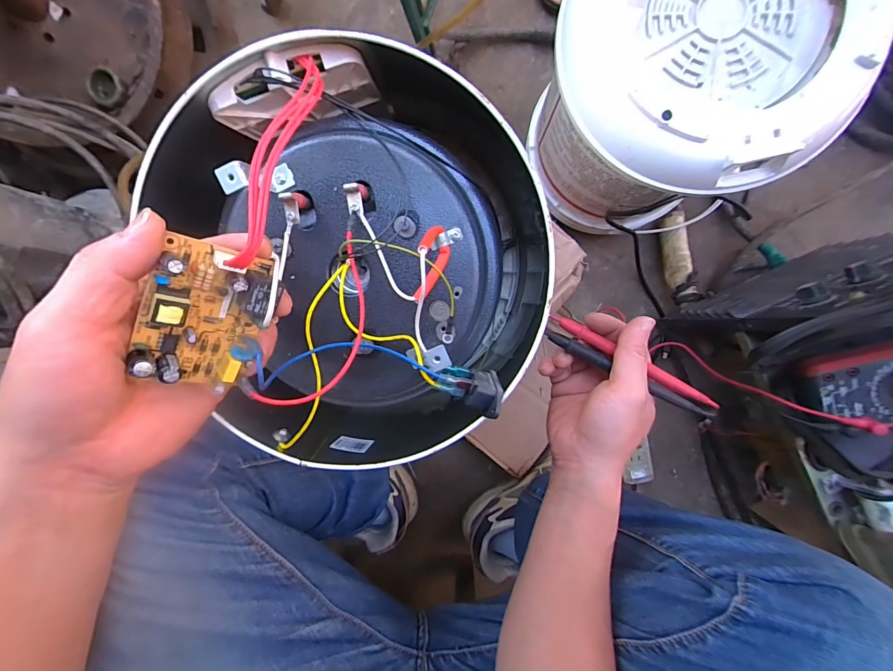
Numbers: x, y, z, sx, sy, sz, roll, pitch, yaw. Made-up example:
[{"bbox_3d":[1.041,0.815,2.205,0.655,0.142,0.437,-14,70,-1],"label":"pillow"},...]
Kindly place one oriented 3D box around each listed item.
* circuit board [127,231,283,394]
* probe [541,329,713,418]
[{"bbox_3d":[-0.118,-0.006,0.190,0.052,0.023,0.073,11,107,-44],"label":"circuit board"},{"bbox_3d":[0.139,0.028,0.303,0.132,0.012,0.011,29,96,20],"label":"probe"}]

